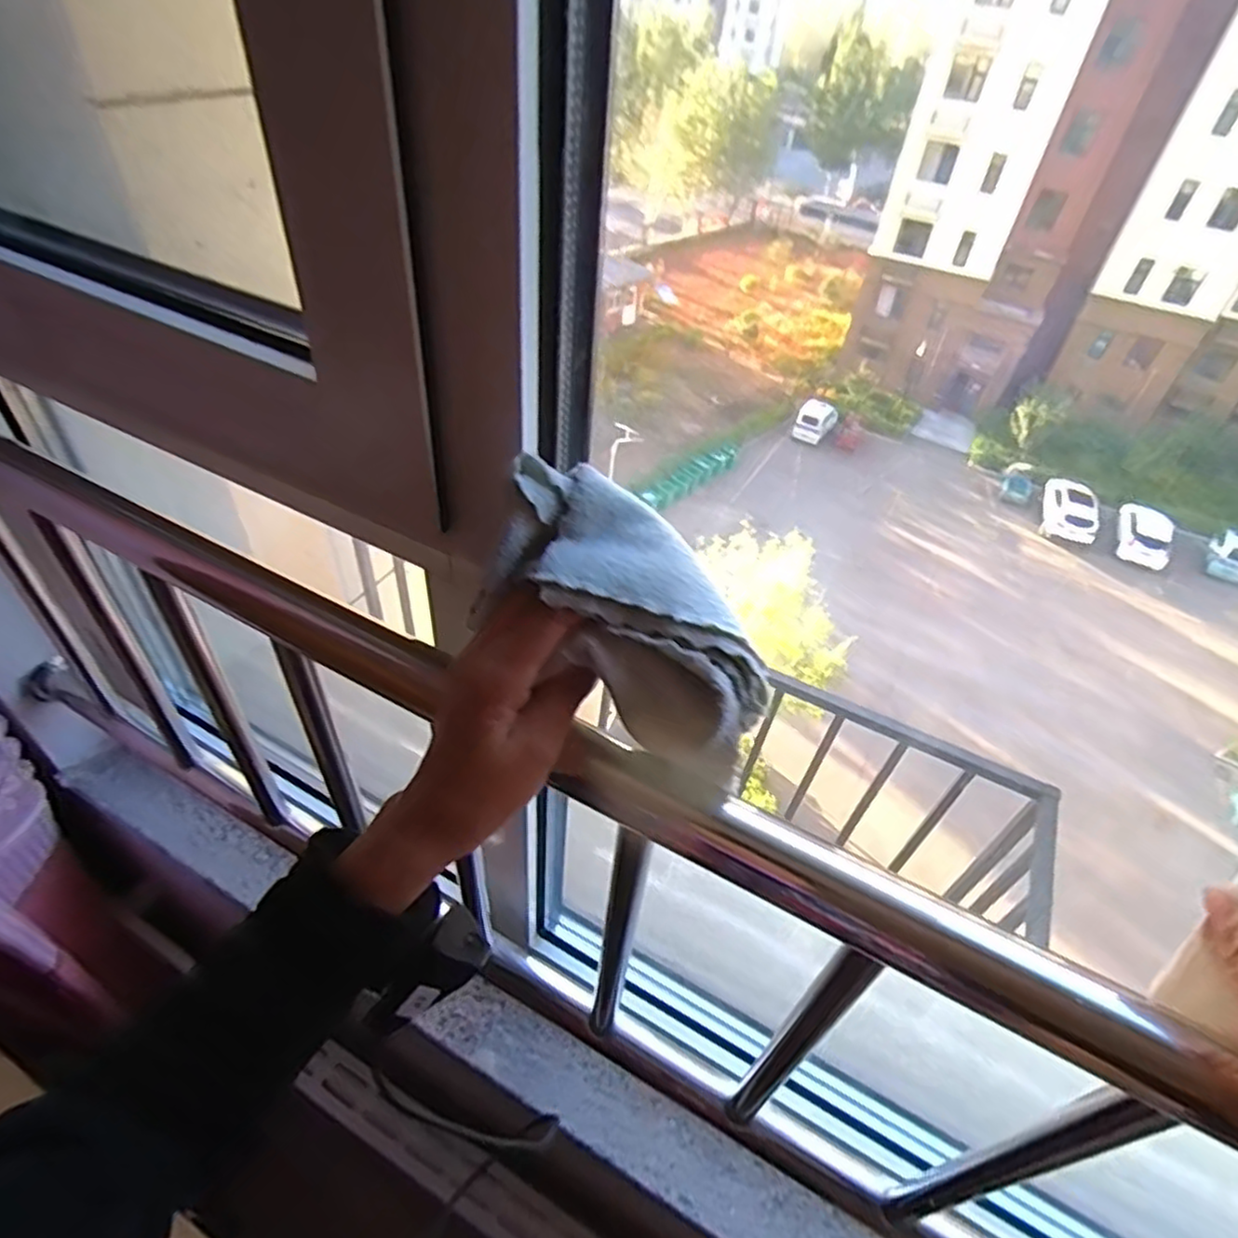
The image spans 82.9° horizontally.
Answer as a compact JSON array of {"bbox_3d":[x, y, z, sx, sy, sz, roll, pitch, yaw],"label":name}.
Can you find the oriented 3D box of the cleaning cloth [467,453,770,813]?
[{"bbox_3d":[0.003,0.000,0.306,0.068,0.054,0.160,-29,77,-31],"label":"cleaning cloth"}]

